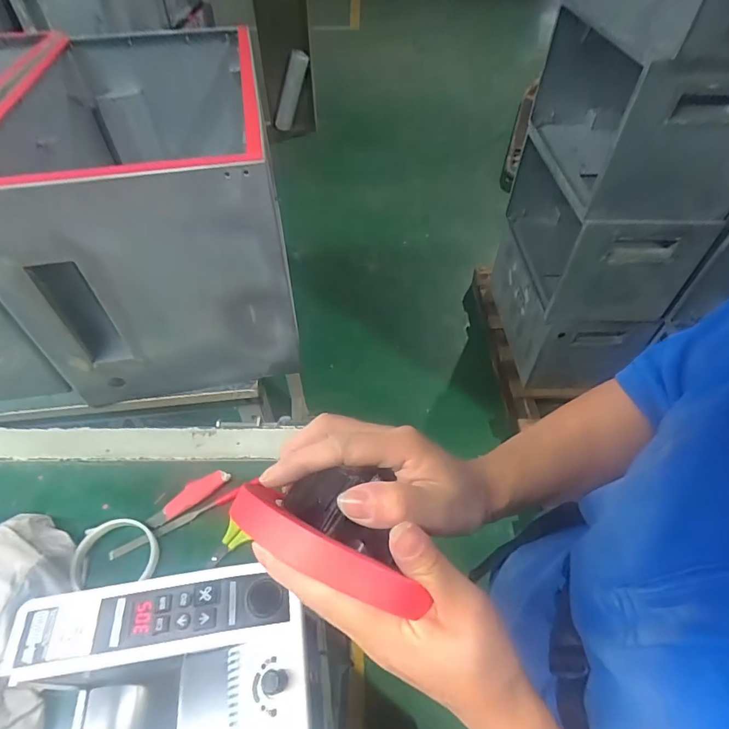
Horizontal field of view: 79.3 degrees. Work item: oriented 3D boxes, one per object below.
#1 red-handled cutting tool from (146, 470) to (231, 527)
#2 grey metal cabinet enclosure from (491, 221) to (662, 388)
[{"bbox_3d":[-0.207,0.157,0.523,0.097,0.010,0.031,-29,56,-22],"label":"red-handled cutting tool"},{"bbox_3d":[0.653,-0.197,1.465,0.339,0.288,0.483,-1,50,-1],"label":"grey metal cabinet enclosure"}]

